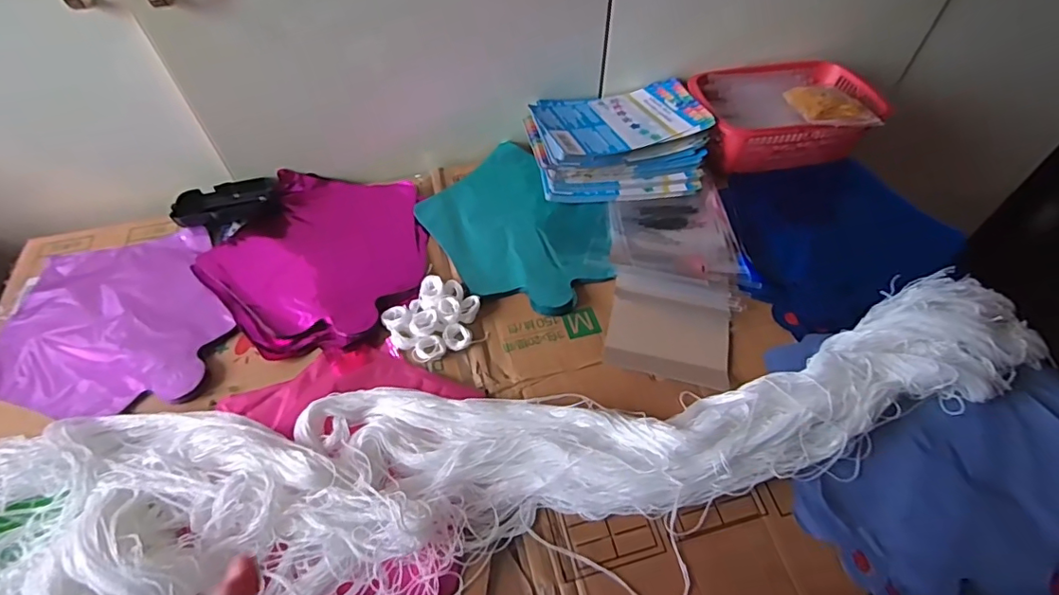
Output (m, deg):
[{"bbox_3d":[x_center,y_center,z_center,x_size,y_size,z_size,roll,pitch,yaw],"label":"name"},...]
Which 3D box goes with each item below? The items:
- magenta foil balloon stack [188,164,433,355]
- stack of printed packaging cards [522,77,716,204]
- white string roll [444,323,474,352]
[{"bbox_3d":[-0.228,-0.045,0.580,0.229,0.024,0.239,5,54,4],"label":"magenta foil balloon stack"},{"bbox_3d":[0.104,-0.191,0.639,0.204,0.065,0.147,-9,55,-6],"label":"stack of printed packaging cards"},{"bbox_3d":[-0.068,0.037,0.507,0.026,0.010,0.024,-18,56,-12],"label":"white string roll"}]

